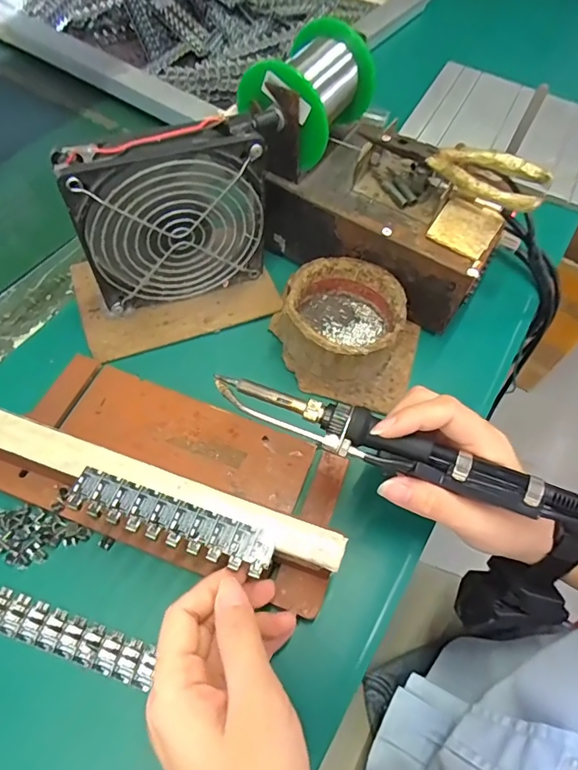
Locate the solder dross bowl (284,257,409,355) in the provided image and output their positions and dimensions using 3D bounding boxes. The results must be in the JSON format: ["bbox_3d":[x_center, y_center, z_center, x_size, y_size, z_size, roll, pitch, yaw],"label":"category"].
[{"bbox_3d":[0.039,-0.049,0.356,0.080,0.039,0.081,1,60,-2],"label":"solder dross bowl"}]

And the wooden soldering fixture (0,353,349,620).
[{"bbox_3d":[-0.068,0.045,0.290,0.211,0.043,0.102,20,61,8],"label":"wooden soldering fixture"}]

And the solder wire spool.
[{"bbox_3d":[0.013,-0.204,0.341,0.067,0.061,0.083,27,60,11],"label":"solder wire spool"}]

